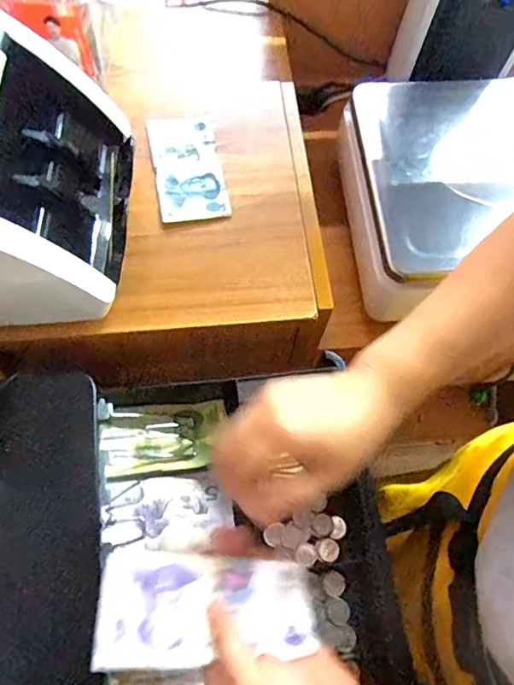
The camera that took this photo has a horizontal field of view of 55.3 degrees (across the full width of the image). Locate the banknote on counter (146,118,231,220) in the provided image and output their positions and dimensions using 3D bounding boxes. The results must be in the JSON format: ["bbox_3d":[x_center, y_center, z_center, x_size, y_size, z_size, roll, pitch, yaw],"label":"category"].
[{"bbox_3d":[-0.073,-0.188,0.521,0.071,0.007,0.139,-9,67,-6],"label":"banknote on counter"}]

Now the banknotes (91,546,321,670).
[{"bbox_3d":[-0.029,0.167,0.315,0.134,0.023,0.064,5,65,-13],"label":"banknotes"}]

